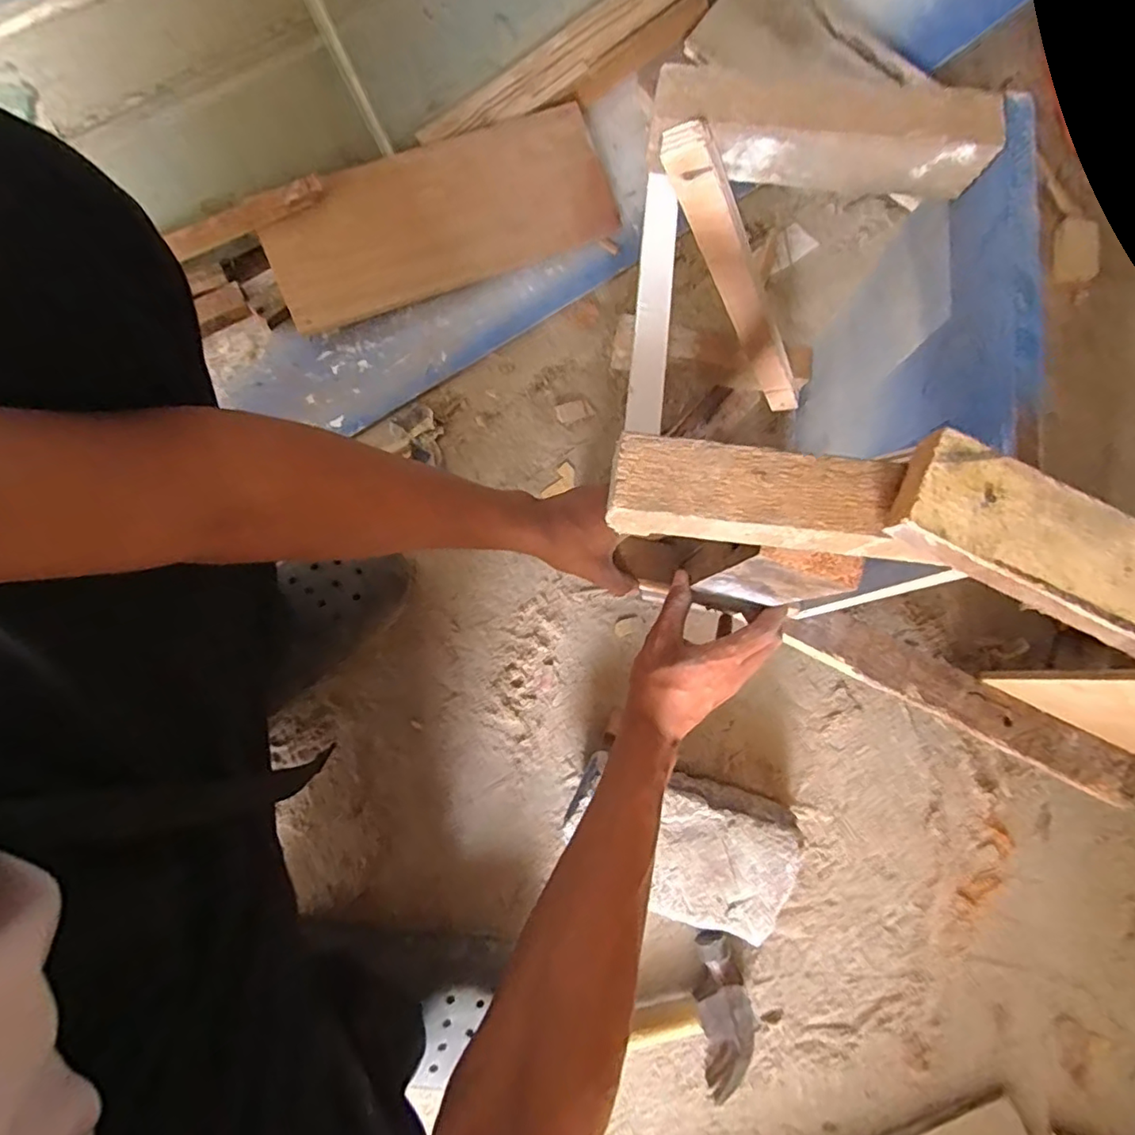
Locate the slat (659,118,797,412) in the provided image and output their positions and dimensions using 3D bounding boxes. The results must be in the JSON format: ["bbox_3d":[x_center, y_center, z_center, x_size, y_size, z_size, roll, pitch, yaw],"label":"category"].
[{"bbox_3d":[0.145,-0.209,0.462,0.029,0.312,0.020,5,78,32],"label":"slat"}]

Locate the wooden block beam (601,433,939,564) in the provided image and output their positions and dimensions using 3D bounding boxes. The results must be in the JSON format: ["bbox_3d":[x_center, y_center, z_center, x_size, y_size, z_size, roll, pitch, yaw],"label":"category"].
[{"bbox_3d":[0.098,-0.034,0.299,0.150,0.038,0.044,8,80,-2],"label":"wooden block beam"}]

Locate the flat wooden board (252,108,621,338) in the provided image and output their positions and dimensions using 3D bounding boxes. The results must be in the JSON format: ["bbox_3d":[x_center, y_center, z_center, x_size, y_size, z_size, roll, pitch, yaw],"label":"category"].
[{"bbox_3d":[-0.139,-0.400,0.647,0.389,0.025,0.157,-23,98,-9],"label":"flat wooden board"}]

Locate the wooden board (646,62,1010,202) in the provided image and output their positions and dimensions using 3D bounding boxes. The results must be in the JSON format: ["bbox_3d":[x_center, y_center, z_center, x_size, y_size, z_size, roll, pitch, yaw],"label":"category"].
[{"bbox_3d":[0.151,-0.264,0.348,0.197,0.055,0.035,6,80,0],"label":"wooden board"}]

